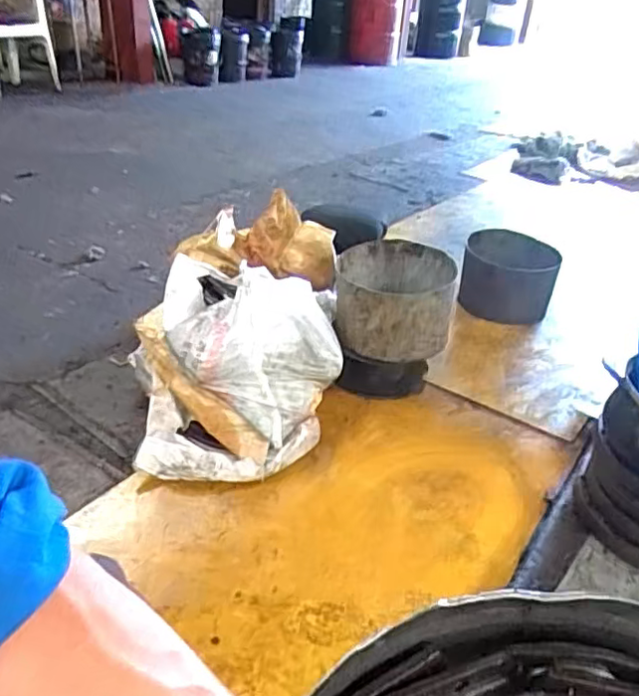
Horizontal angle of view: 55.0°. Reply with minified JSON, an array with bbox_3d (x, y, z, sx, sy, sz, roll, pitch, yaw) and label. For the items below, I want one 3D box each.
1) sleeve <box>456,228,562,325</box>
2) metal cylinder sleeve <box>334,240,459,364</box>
[{"bbox_3d":[0.579,-0.223,1.900,0.268,0.208,0.236,10,34,12],"label":"sleeve"},{"bbox_3d":[0.183,-0.116,1.516,0.290,0.193,0.258,3,33,-3],"label":"metal cylinder sleeve"}]

